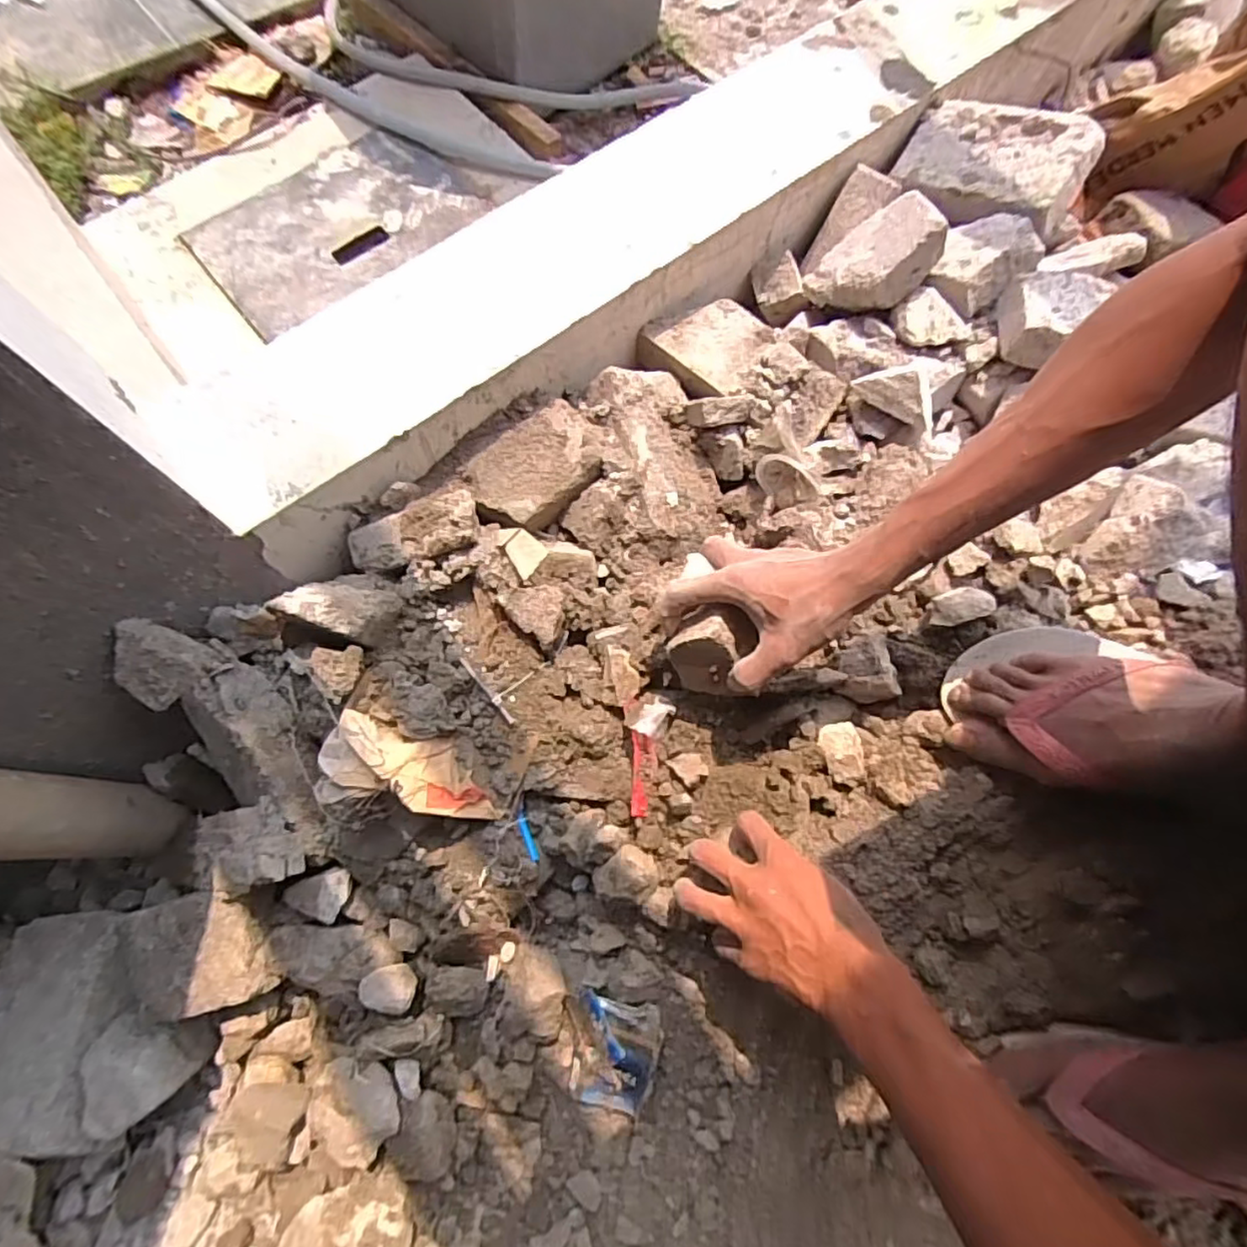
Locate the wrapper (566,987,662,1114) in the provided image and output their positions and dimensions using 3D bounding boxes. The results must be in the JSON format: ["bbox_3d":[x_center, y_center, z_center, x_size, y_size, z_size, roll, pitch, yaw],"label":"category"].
[{"bbox_3d":[-0.012,0.360,0.544,0.078,0.016,0.095,9,96,8],"label":"wrapper"}]

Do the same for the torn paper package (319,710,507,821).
[{"bbox_3d":[-0.172,0.127,0.535,0.147,0.030,0.070,25,70,-14],"label":"torn paper package"}]

